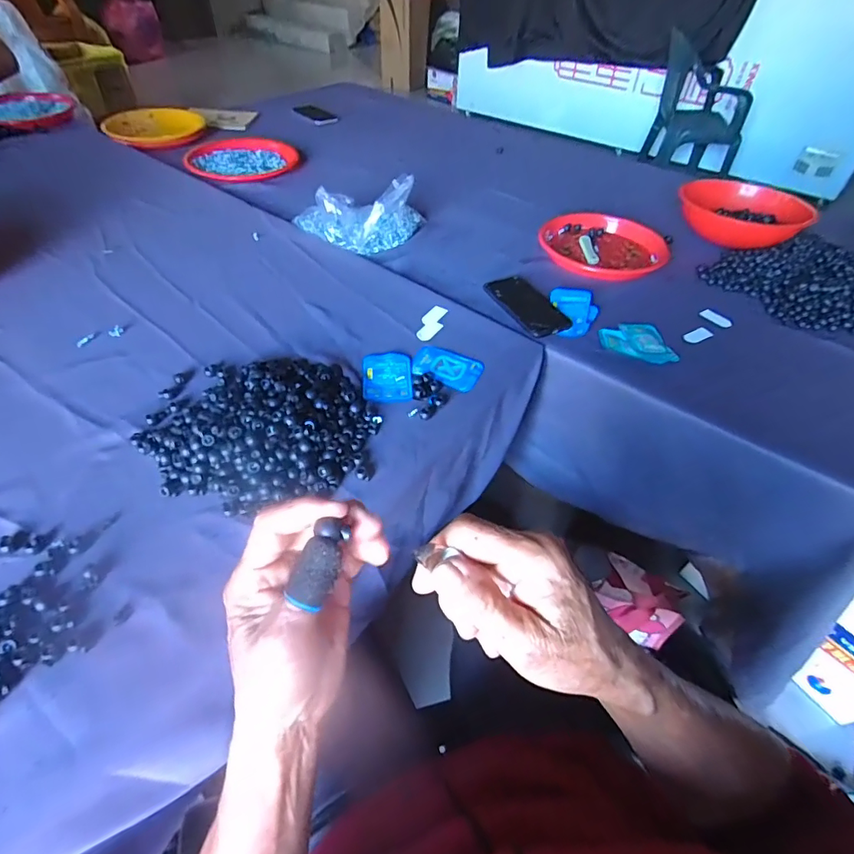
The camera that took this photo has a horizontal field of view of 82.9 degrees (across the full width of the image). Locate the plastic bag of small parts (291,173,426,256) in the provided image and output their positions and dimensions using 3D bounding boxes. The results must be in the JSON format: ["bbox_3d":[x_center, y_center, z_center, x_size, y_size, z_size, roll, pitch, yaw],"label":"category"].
[{"bbox_3d":[-0.129,-0.409,0.914,0.244,0.108,0.164,-2,47,-4],"label":"plastic bag of small parts"}]

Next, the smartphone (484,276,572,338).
[{"bbox_3d":[0.166,-0.202,0.801,0.086,0.016,0.154,-19,50,-19],"label":"smartphone"}]

